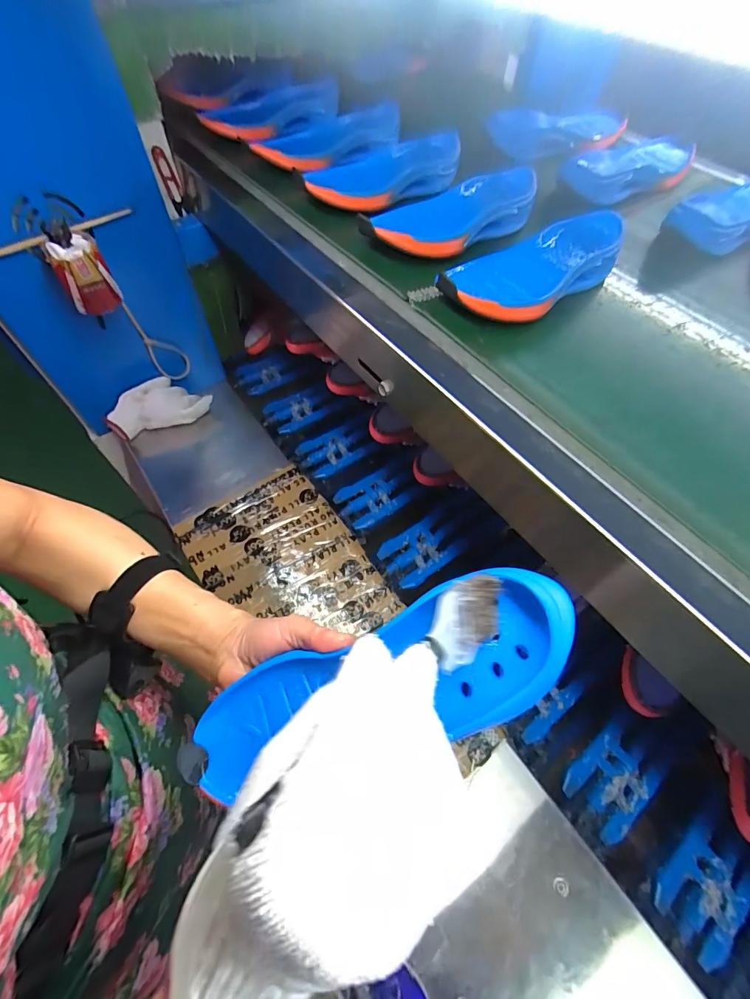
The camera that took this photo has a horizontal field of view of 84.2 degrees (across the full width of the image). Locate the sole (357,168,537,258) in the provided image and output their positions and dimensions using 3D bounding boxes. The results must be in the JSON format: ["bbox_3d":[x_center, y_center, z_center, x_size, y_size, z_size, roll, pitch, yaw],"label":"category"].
[{"bbox_3d":[0.100,-0.347,0.501,0.242,0.034,0.095,-28,61,-18],"label":"sole"}]

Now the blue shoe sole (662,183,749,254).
[{"bbox_3d":[0.474,-0.366,0.533,0.220,0.043,0.090,-30,62,-19],"label":"blue shoe sole"}]

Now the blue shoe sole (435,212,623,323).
[{"bbox_3d":[0.175,-0.246,0.441,0.234,0.034,0.086,-30,62,-19],"label":"blue shoe sole"}]

